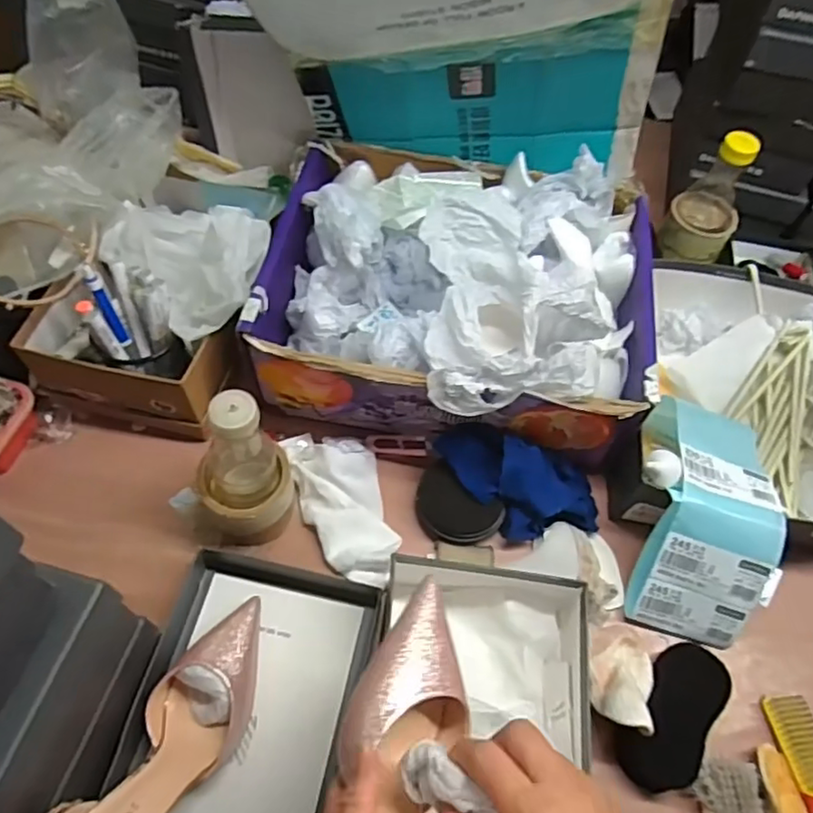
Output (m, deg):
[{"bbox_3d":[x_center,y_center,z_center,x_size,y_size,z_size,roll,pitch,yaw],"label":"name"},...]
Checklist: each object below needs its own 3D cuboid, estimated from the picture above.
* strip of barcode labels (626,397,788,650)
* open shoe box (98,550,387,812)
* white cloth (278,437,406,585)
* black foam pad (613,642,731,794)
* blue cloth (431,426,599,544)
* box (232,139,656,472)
[{"bbox_3d":[0.291,0.108,0.637,0.127,0.101,0.224,10,59,2],"label":"strip of barcode labels"},{"bbox_3d":[-0.145,0.290,0.553,0.192,0.054,0.315,14,59,4],"label":"open shoe box"},{"bbox_3d":[-0.067,0.097,0.662,0.094,0.034,0.183,-15,62,-13],"label":"white cloth"},{"bbox_3d":[0.244,0.280,0.577,0.069,0.029,0.131,39,64,18],"label":"black foam pad"},{"bbox_3d":[0.116,0.080,0.657,0.183,0.055,0.093,16,59,5],"label":"blue cloth"},{"bbox_3d":[0.056,-0.128,0.696,0.396,0.188,0.325,8,59,1],"label":"box"}]

